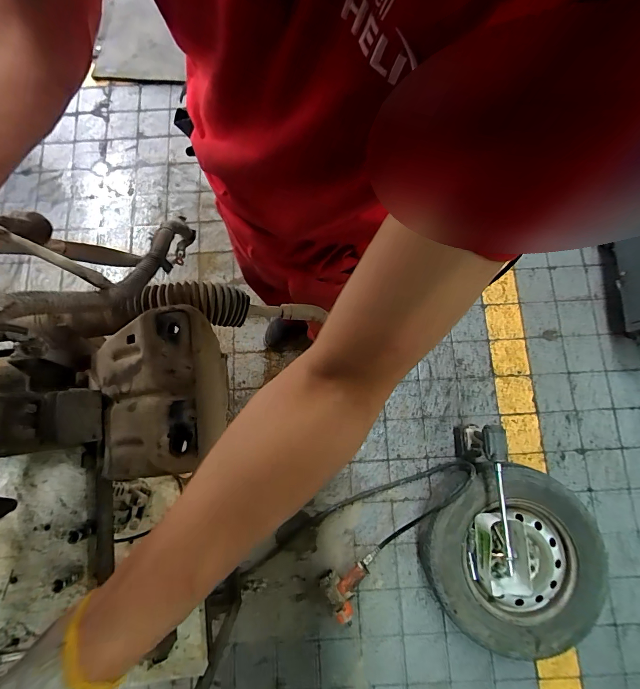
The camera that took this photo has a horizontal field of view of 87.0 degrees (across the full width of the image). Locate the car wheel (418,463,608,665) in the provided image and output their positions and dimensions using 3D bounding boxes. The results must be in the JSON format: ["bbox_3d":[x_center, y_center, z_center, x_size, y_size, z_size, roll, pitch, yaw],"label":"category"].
[{"bbox_3d":[0.677,0.730,1.157,0.580,0.209,0.567,0,80,0],"label":"car wheel"}]

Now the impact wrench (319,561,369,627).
[{"bbox_3d":[0.110,0.891,1.220,0.169,0.080,0.170,-28,81,-5],"label":"impact wrench"}]

